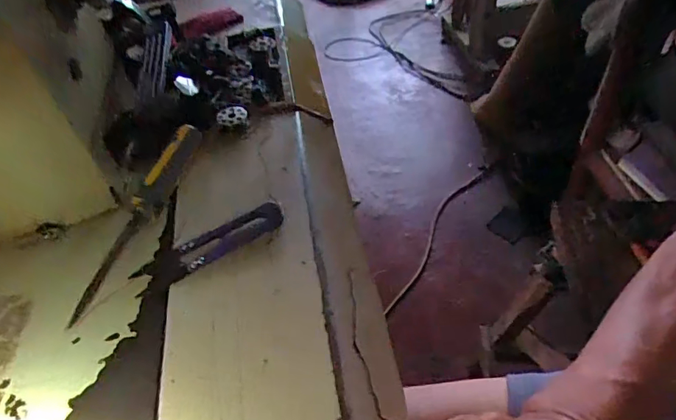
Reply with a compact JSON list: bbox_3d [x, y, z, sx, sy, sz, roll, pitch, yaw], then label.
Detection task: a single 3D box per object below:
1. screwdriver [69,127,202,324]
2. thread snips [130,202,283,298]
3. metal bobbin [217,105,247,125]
[{"bbox_3d":[-0.133,0.000,0.344,0.018,0.021,0.163,8,49,12],"label":"screwdriver"},{"bbox_3d":[-0.083,0.022,0.325,0.099,0.008,0.027,-22,49,-14],"label":"thread snips"},{"bbox_3d":[-0.086,-0.076,0.410,0.024,0.008,0.019,-11,48,-5],"label":"metal bobbin"}]

